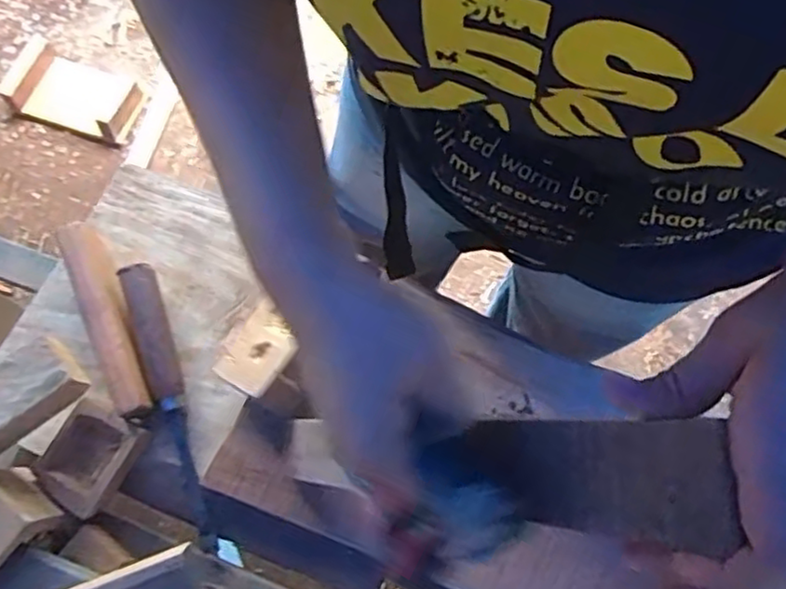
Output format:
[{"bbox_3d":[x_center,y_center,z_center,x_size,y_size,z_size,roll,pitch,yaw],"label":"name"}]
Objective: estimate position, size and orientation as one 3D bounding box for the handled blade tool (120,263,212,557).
[{"bbox_3d":[-0.190,0.092,0.583,0.028,0.038,0.247,-20,73,-6],"label":"handled blade tool"}]

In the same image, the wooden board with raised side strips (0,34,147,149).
[{"bbox_3d":[-0.668,-0.427,1.416,0.299,0.046,0.177,19,73,7],"label":"wooden board with raised side strips"}]

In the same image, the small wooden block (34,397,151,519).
[{"bbox_3d":[-0.260,0.139,0.577,0.067,0.016,0.083,26,74,9],"label":"small wooden block"}]

